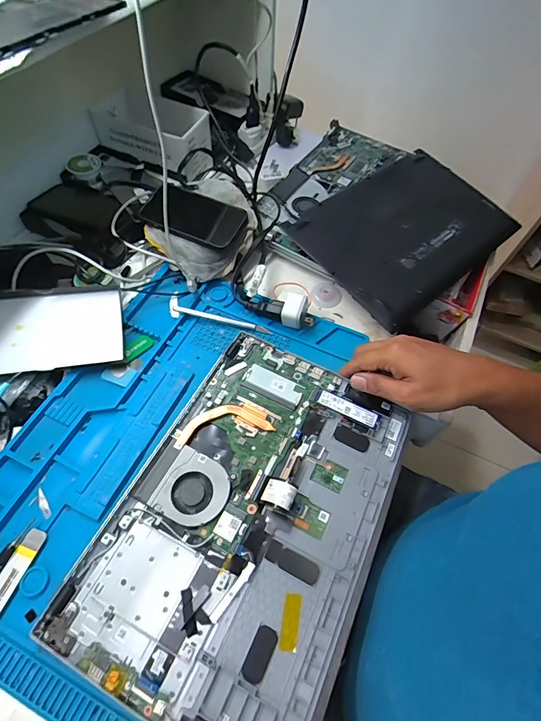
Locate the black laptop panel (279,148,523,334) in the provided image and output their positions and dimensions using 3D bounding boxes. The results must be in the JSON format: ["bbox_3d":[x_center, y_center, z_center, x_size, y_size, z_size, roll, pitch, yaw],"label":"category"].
[{"bbox_3d":[0.219,-0.218,0.600,0.349,0.016,0.235,-36,73,-23],"label":"black laptop panel"}]

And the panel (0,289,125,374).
[{"bbox_3d":[-0.274,-0.036,0.461,0.173,0.013,0.099,-5,78,-8],"label":"panel"}]

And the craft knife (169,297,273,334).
[{"bbox_3d":[-0.074,-0.058,0.504,0.148,0.014,0.030,19,60,8],"label":"craft knife"}]

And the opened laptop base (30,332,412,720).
[{"bbox_3d":[-0.014,0.149,0.377,0.240,0.013,0.353,25,61,11],"label":"opened laptop base"}]

